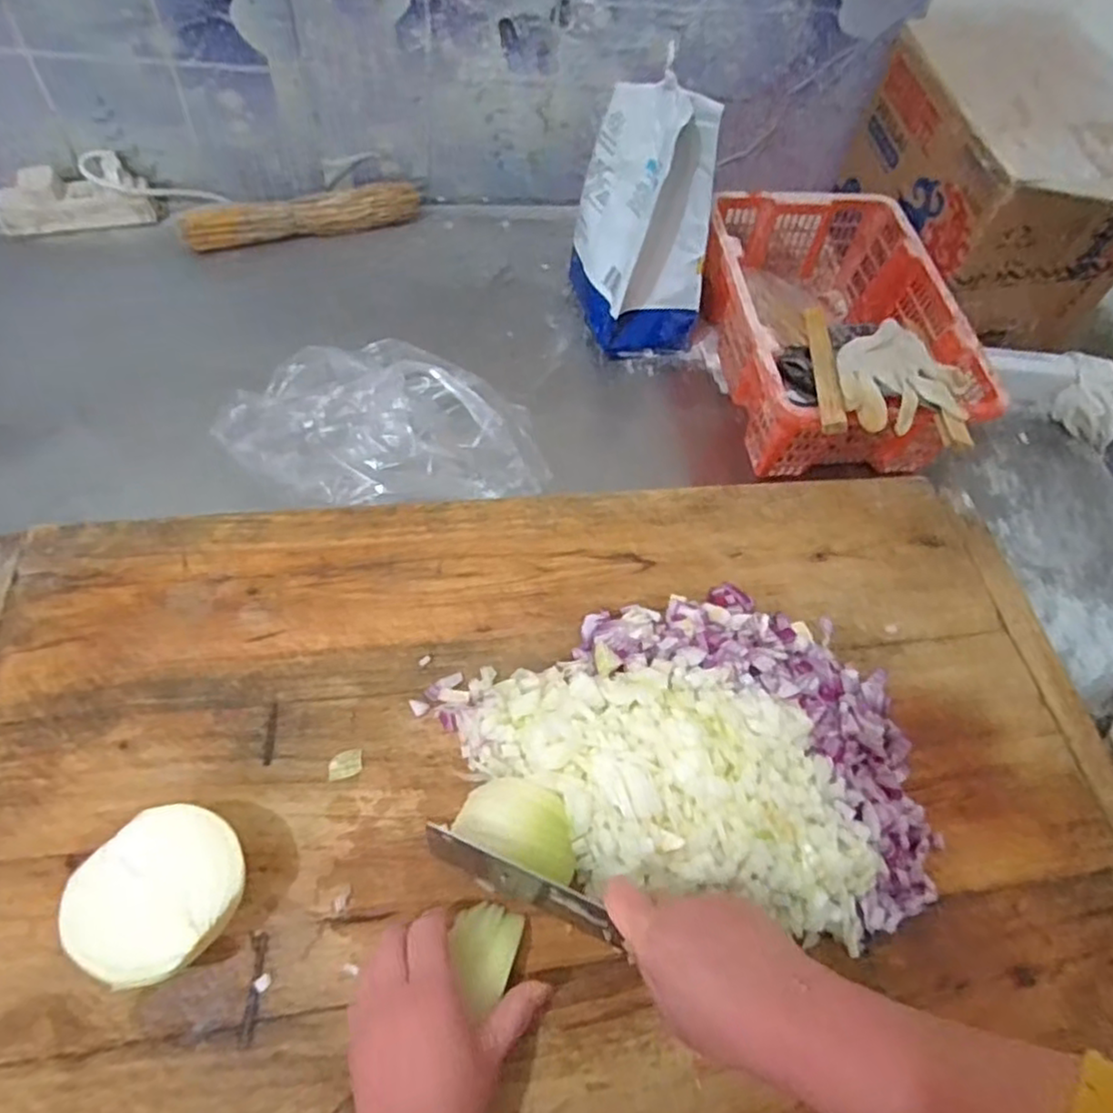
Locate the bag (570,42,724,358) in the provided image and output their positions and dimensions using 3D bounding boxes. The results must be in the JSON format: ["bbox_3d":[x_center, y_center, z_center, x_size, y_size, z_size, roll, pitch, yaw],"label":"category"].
[{"bbox_3d":[0.096,-0.393,0.801,0.134,0.242,0.186,-4,59,-7],"label":"bag"}]

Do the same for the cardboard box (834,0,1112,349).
[{"bbox_3d":[0.550,-0.456,0.859,0.247,0.222,0.343,-2,59,-6],"label":"cardboard box"}]

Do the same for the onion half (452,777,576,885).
[{"bbox_3d":[-0.023,0.186,0.485,0.083,0.041,0.050,21,59,8],"label":"onion half"}]

